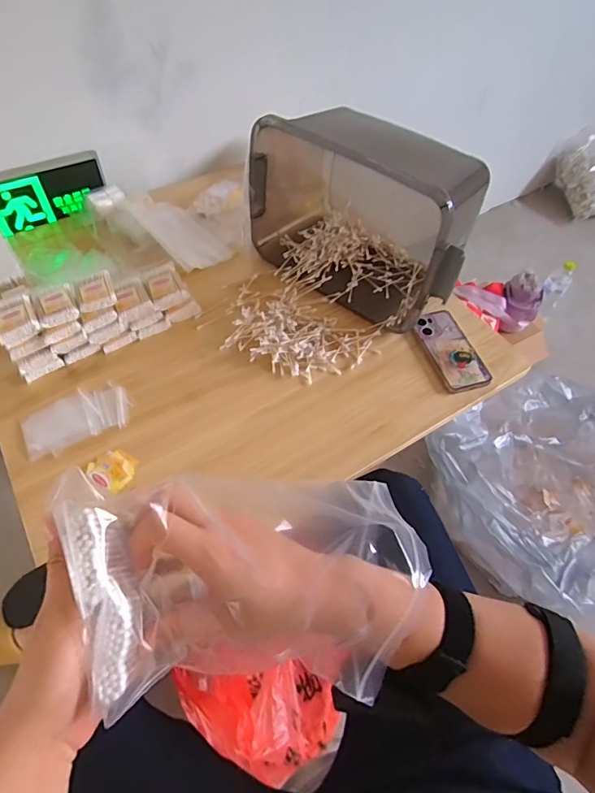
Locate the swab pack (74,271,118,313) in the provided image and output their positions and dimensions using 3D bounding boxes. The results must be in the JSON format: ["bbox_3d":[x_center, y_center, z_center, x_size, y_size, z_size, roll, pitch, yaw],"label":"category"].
[{"bbox_3d":[-0.322,-0.165,0.737,0.056,0.020,0.071,-19,57,-14],"label":"swab pack"}]

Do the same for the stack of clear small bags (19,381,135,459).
[{"bbox_3d":[-0.329,0.033,0.691,0.150,0.013,0.083,-26,59,-18],"label":"stack of clear small bags"}]

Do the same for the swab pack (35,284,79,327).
[{"bbox_3d":[-0.374,-0.141,0.715,0.053,0.012,0.073,-23,59,-17],"label":"swab pack"}]

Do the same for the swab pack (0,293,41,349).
[{"bbox_3d":[-0.431,-0.121,0.703,0.059,0.025,0.088,-26,60,-19],"label":"swab pack"}]

